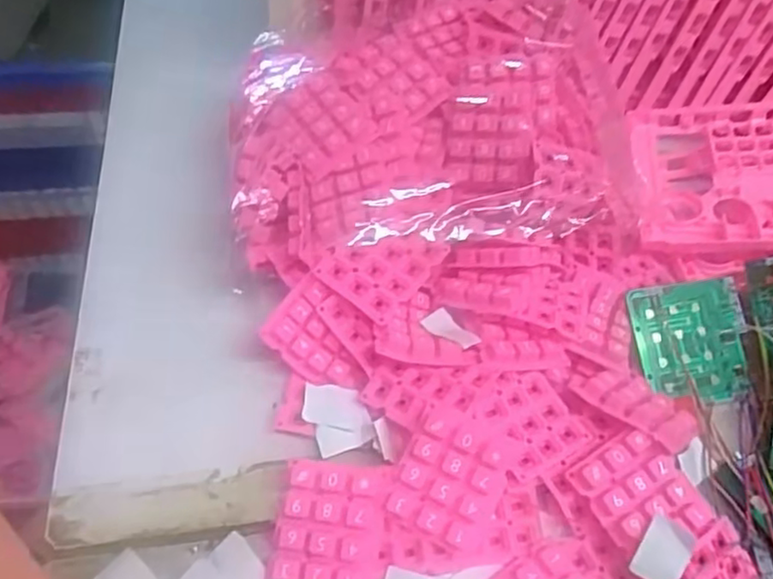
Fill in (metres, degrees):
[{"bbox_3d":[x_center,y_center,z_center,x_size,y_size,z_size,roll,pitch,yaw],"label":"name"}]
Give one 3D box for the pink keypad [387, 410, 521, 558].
[{"bbox_3d":[0.031,0.091,0.314,0.048,0.013,0.056,24,81,9],"label":"pink keypad"}]

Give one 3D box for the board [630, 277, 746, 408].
[{"bbox_3d":[0.179,0.030,0.387,0.070,0.004,0.070,-1,76,-11],"label":"board"}]

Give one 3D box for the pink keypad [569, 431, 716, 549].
[{"bbox_3d":[0.125,0.099,0.321,0.048,0.009,0.056,-32,71,-15],"label":"pink keypad"}]

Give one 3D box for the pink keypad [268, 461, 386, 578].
[{"bbox_3d":[-0.027,0.112,0.313,0.051,0.008,0.056,3,71,4],"label":"pink keypad"}]

